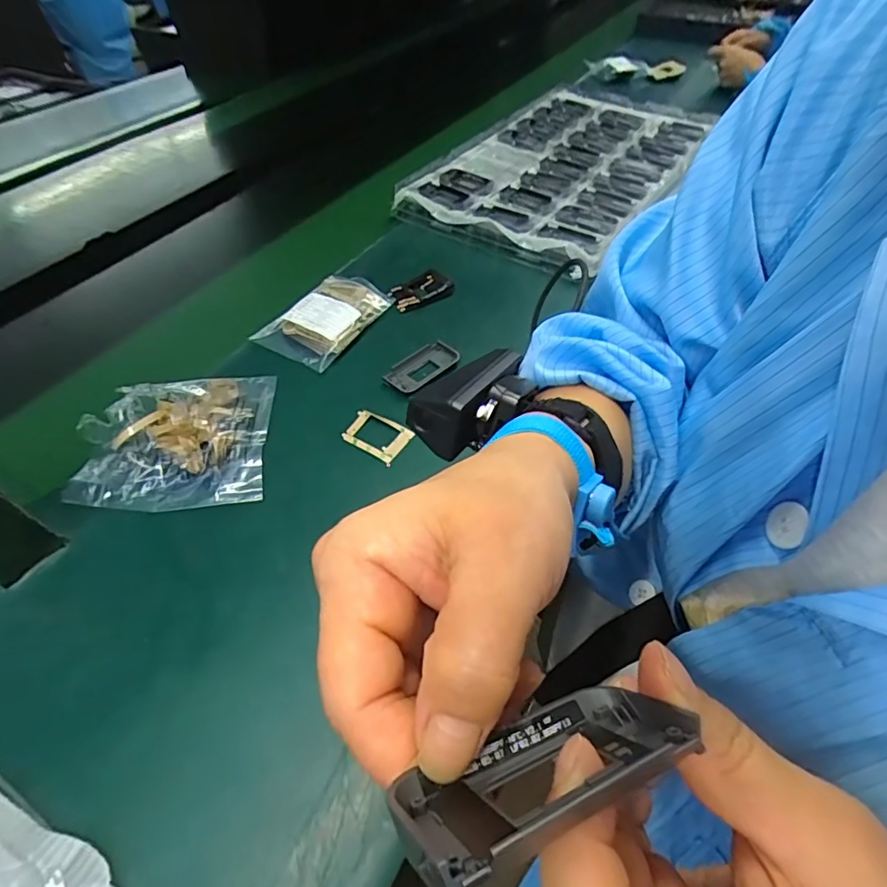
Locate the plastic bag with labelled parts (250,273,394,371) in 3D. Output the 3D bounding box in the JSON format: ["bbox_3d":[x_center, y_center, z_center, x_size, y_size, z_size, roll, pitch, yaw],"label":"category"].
[{"bbox_3d":[-0.122,-0.134,0.536,0.085,0.015,0.131,22,53,20],"label":"plastic bag with labelled parts"}]

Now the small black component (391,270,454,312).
[{"bbox_3d":[-0.026,-0.173,0.578,0.074,0.005,0.046,-29,54,-21],"label":"small black component"}]

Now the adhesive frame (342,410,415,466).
[{"bbox_3d":[-0.058,-0.008,0.447,0.053,0.004,0.040,24,54,21],"label":"adhesive frame"}]

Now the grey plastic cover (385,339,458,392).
[{"bbox_3d":[-0.022,-0.076,0.501,0.074,0.008,0.039,-36,57,-26],"label":"grey plastic cover"}]

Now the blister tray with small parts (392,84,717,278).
[{"bbox_3d":[0.204,-0.430,0.784,0.303,0.044,0.562,25,54,22],"label":"blister tray with small parts"}]

